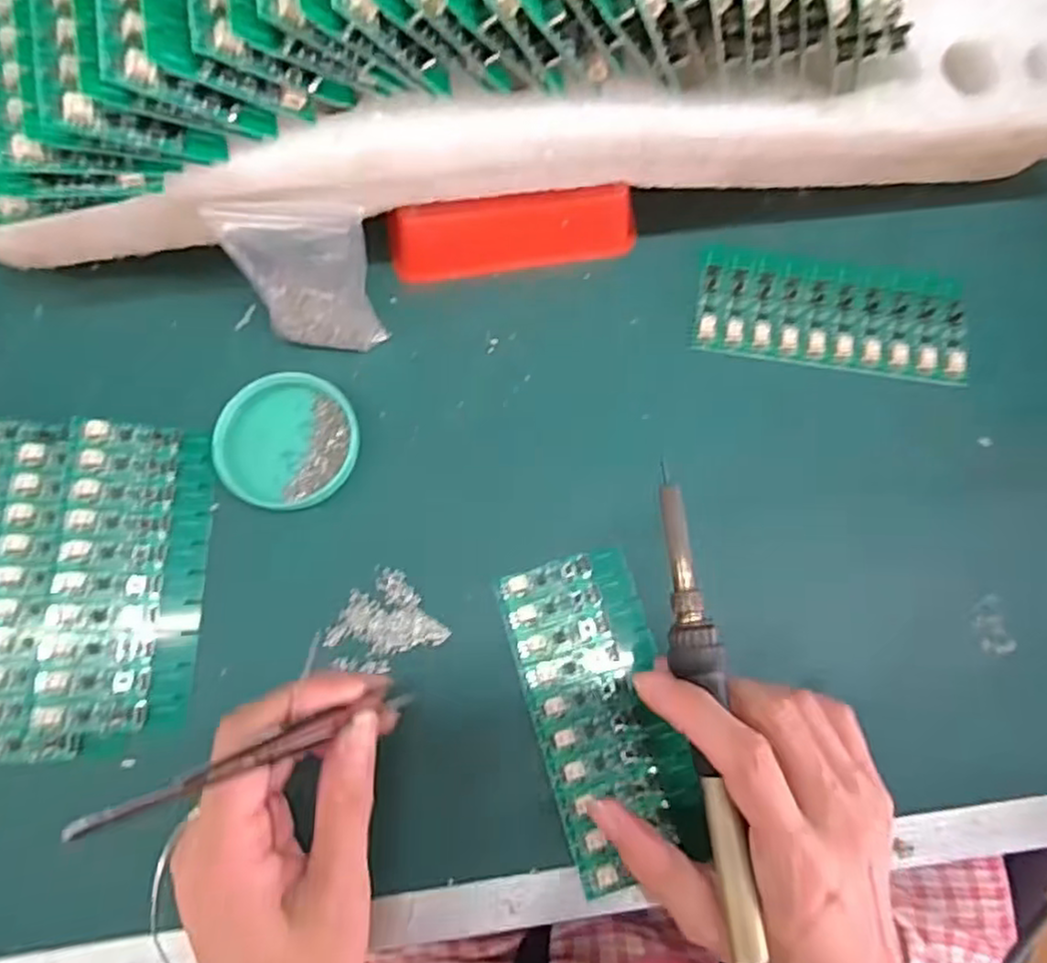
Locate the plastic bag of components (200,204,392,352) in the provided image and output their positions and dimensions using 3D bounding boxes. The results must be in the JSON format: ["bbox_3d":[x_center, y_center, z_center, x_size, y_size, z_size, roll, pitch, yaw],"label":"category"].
[{"bbox_3d":[-0.102,-0.096,0.330,0.064,0.079,0.028,1,69,-1],"label":"plastic bag of components"}]

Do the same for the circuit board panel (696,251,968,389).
[{"bbox_3d":[0.163,-0.090,0.367,0.137,0.005,0.059,9,75,2],"label":"circuit board panel"}]

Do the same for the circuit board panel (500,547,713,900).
[{"bbox_3d":[0.036,0.102,0.312,0.062,0.006,0.135,-16,74,-3],"label":"circuit board panel"}]

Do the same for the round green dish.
[{"bbox_3d":[-0.115,-0.021,0.340,0.065,0.011,0.067,0,75,0],"label":"round green dish"}]

